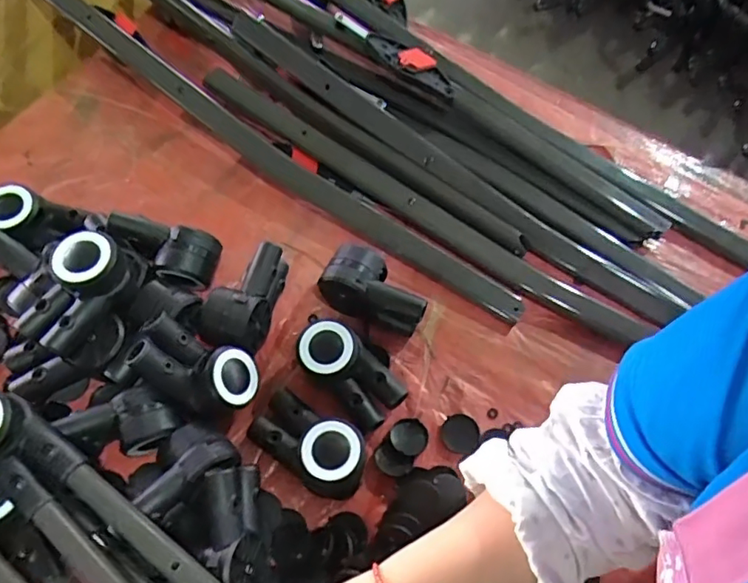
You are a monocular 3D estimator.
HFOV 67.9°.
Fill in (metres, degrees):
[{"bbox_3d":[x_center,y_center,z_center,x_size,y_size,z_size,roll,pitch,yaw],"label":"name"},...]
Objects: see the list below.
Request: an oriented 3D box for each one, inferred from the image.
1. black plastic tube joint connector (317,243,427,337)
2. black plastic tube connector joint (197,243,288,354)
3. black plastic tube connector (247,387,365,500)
[{"bbox_3d":[0.001,0.001,0.537,0.100,0.060,0.049,21,66,7],"label":"black plastic tube joint connector"},{"bbox_3d":[-0.122,0.008,0.530,0.060,0.058,0.102,17,65,5],"label":"black plastic tube connector joint"},{"bbox_3d":[-0.056,0.130,0.480,0.104,0.053,0.054,31,67,11],"label":"black plastic tube connector"}]

